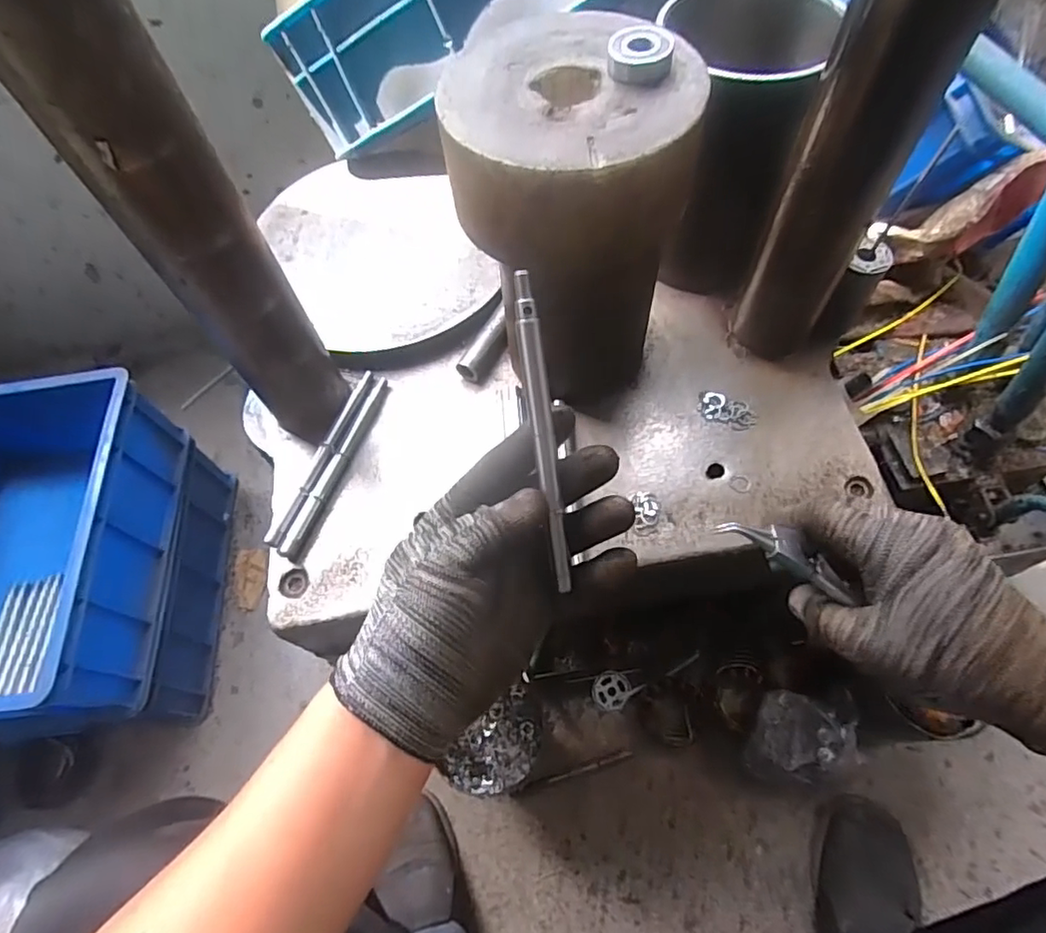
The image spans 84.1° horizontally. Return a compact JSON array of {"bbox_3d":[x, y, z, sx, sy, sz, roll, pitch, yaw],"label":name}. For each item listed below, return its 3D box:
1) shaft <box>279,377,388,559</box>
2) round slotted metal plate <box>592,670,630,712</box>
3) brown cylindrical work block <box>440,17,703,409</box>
[{"bbox_3d":[-0.146,-0.005,0.460,0.013,0.009,0.165,16,64,12],"label":"shaft"},{"bbox_3d":[0.118,0.302,0.783,0.049,0.005,0.048,-2,62,3],"label":"round slotted metal plate"},{"bbox_3d":[0.033,-0.155,0.403,0.134,0.208,0.131,-2,62,3],"label":"brown cylindrical work block"}]

